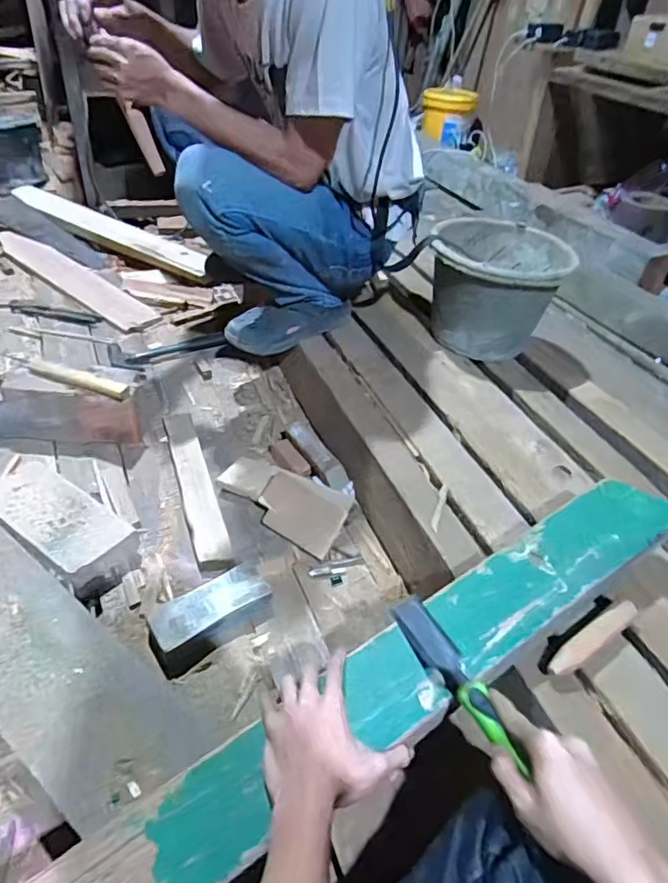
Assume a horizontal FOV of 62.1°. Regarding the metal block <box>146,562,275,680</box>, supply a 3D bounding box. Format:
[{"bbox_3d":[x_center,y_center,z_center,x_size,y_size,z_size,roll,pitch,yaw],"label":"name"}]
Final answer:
[{"bbox_3d":[-0.171,0.242,0.780,0.175,0.044,0.082,-26,51,-28],"label":"metal block"}]

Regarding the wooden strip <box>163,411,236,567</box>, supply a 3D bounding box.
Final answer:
[{"bbox_3d":[-0.245,0.069,0.974,0.055,0.022,0.367,-13,46,-17],"label":"wooden strip"}]

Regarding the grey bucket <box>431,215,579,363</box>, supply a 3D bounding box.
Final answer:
[{"bbox_3d":[0.324,-0.321,1.155,0.286,0.201,0.293,16,44,13],"label":"grey bucket"}]

